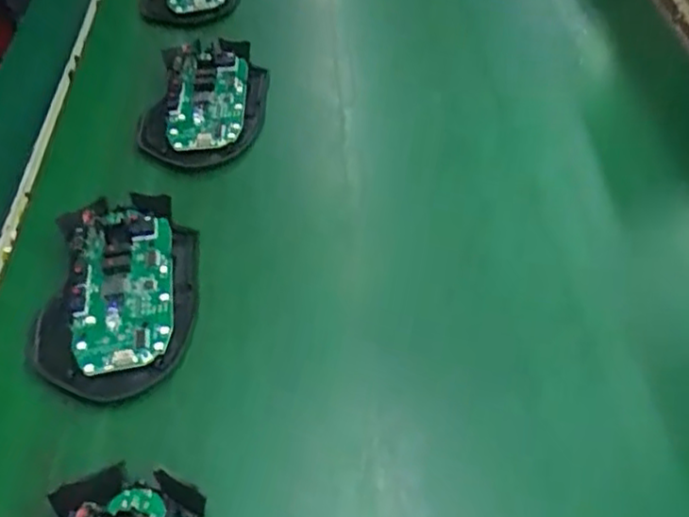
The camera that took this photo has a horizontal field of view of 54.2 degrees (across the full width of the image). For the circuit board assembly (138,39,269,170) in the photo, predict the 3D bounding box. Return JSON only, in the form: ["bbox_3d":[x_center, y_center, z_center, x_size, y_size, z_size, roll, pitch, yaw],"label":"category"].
[{"bbox_3d":[-0.088,-0.095,0.427,0.072,0.021,0.124,-1,50,8],"label":"circuit board assembly"}]

